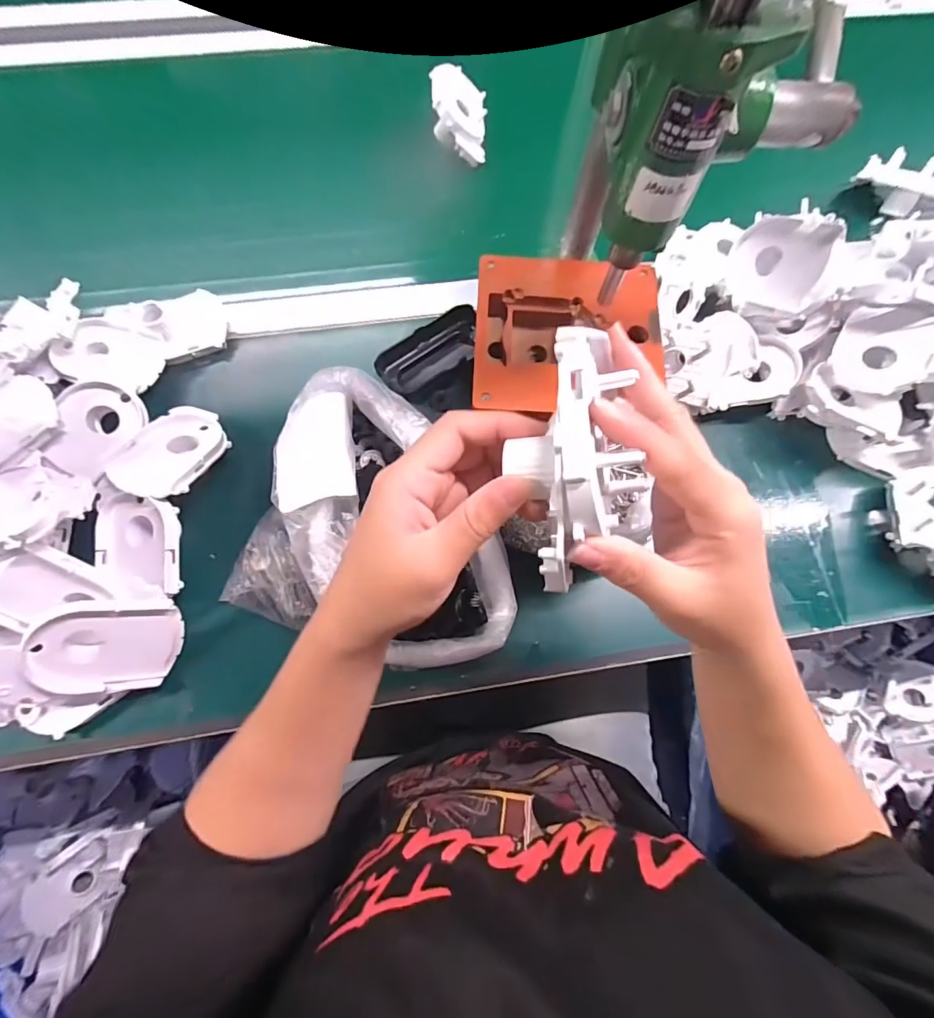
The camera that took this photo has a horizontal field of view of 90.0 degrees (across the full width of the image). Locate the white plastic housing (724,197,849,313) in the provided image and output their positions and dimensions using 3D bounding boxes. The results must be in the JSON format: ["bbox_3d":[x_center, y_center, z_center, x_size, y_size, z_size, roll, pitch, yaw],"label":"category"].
[{"bbox_3d":[0.272,-0.209,0.402,0.026,0.069,0.087,-11,37,-30],"label":"white plastic housing"}]

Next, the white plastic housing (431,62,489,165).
[{"bbox_3d":[-0.008,-0.438,0.520,0.058,0.042,0.092,-4,72,-4],"label":"white plastic housing"}]

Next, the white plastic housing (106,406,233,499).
[{"bbox_3d":[-0.244,-0.048,0.390,0.072,0.013,0.097,14,49,6],"label":"white plastic housing"}]

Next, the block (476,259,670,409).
[{"bbox_3d":[0.084,-0.151,0.399,0.151,0.035,0.144,2,71,-2],"label":"block"}]

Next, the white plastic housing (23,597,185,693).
[{"bbox_3d":[-0.253,0.097,0.332,0.086,0.019,0.067,1,102,-35],"label":"white plastic housing"}]

